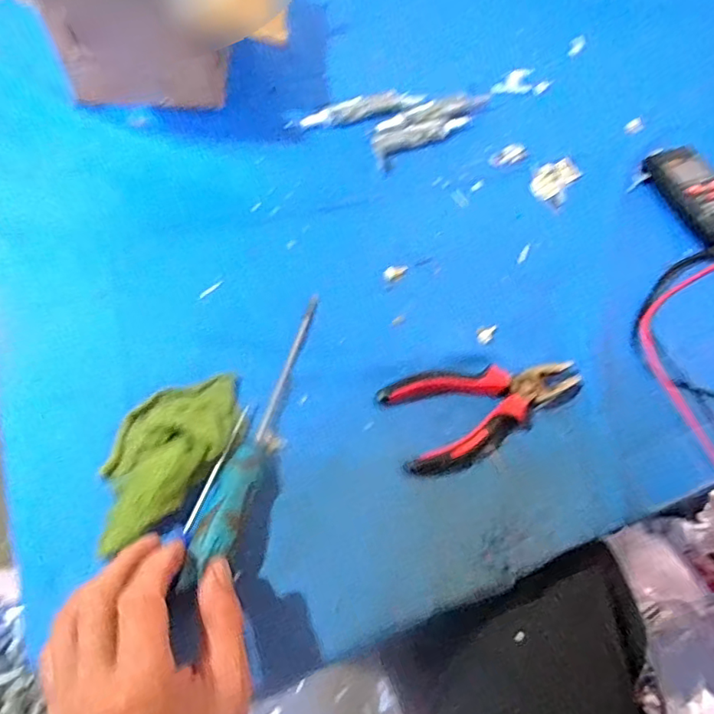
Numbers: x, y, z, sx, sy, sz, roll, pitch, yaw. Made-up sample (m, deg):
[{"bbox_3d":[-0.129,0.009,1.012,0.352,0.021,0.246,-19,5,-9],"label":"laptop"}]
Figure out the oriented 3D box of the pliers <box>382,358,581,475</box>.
[{"bbox_3d":[0.102,0.036,0.428,0.153,0.014,0.078,-17,65,-12],"label":"pliers"}]

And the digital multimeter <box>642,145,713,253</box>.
[{"bbox_3d":[0.339,-0.162,0.542,0.056,0.029,0.126,-13,65,-10],"label":"digital multimeter"}]

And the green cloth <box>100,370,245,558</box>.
[{"bbox_3d":[-0.138,0.069,0.388,0.077,0.023,0.135,15,63,4],"label":"green cloth"}]

